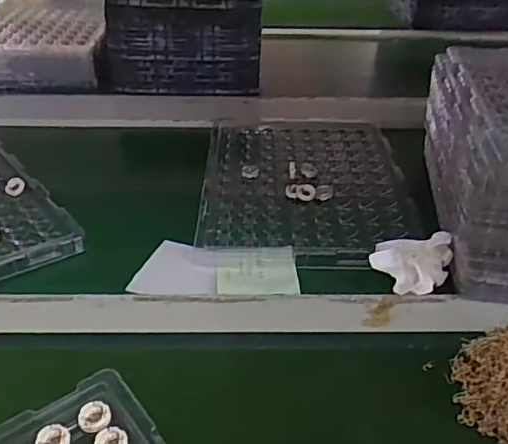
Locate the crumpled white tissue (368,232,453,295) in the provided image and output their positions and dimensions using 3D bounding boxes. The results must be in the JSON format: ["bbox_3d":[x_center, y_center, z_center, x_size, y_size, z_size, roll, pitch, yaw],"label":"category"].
[{"bbox_3d":[0.158,0.040,0.566,0.073,0.043,0.071,14,36,17],"label":"crumpled white tissue"}]

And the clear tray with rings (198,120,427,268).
[{"bbox_3d":[0.066,-0.054,0.726,0.253,0.015,0.350,2,34,-1],"label":"clear tray with rings"}]

